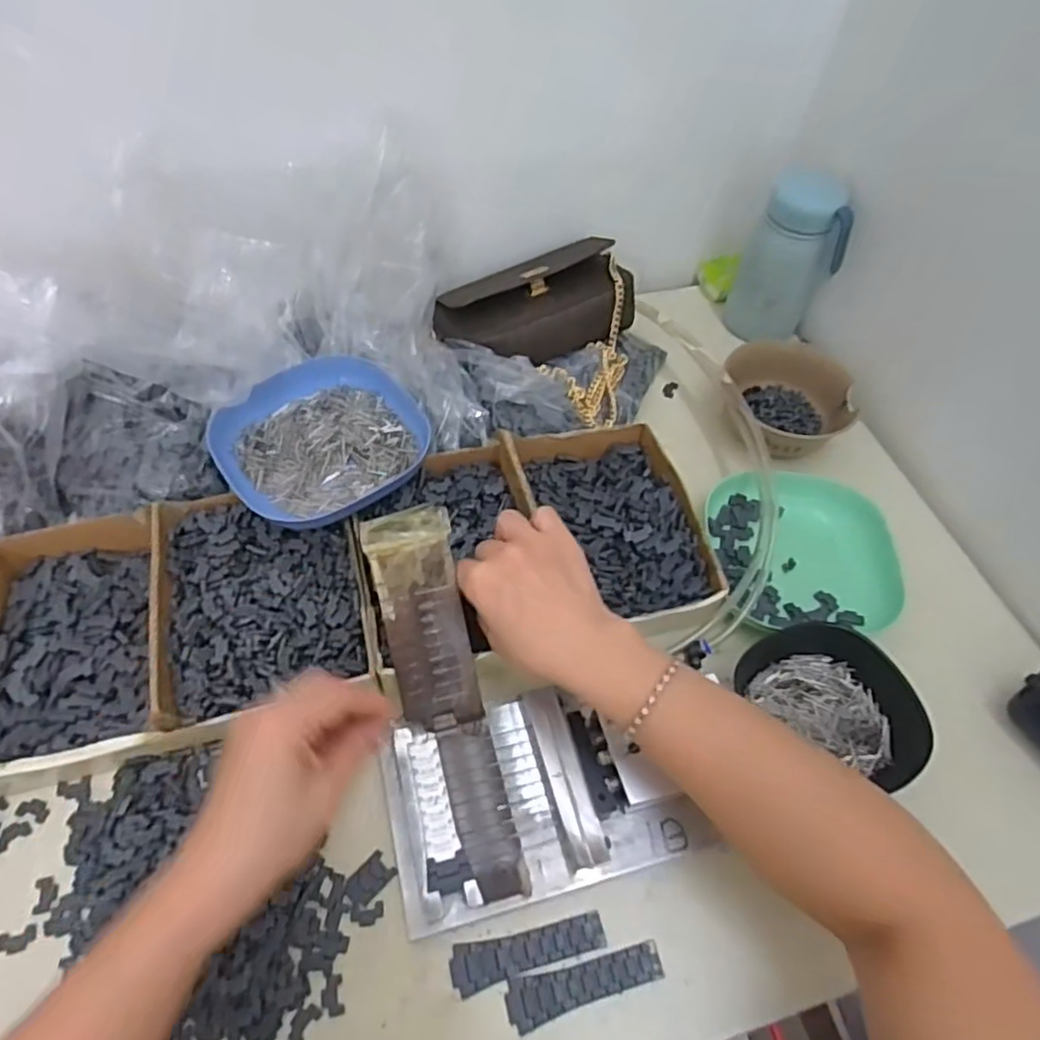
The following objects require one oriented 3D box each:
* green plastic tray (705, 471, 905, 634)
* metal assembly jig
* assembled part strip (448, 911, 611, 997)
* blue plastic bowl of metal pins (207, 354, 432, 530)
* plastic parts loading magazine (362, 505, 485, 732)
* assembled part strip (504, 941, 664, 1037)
[{"bbox_3d":[0.211,0.021,0.517,0.123,0.050,0.134,3,55,-1],"label":"green plastic tray"},{"bbox_3d":[0.013,0.164,0.414,0.176,0.034,0.111,-11,56,-10],"label":"metal assembly jig"},{"bbox_3d":[0.005,0.240,0.379,0.086,0.004,0.022,-10,56,-10],"label":"assembled part strip"},{"bbox_3d":[-0.146,-0.059,0.507,0.140,0.035,0.132,1,55,-2],"label":"blue plastic bowl of metal pins"},{"bbox_3d":[-0.060,0.062,0.428,0.050,0.007,0.136,-12,89,-11],"label":"plastic parts loading magazine"},{"bbox_3d":[0.036,0.253,0.372,0.086,0.004,0.023,-12,56,-11],"label":"assembled part strip"}]

